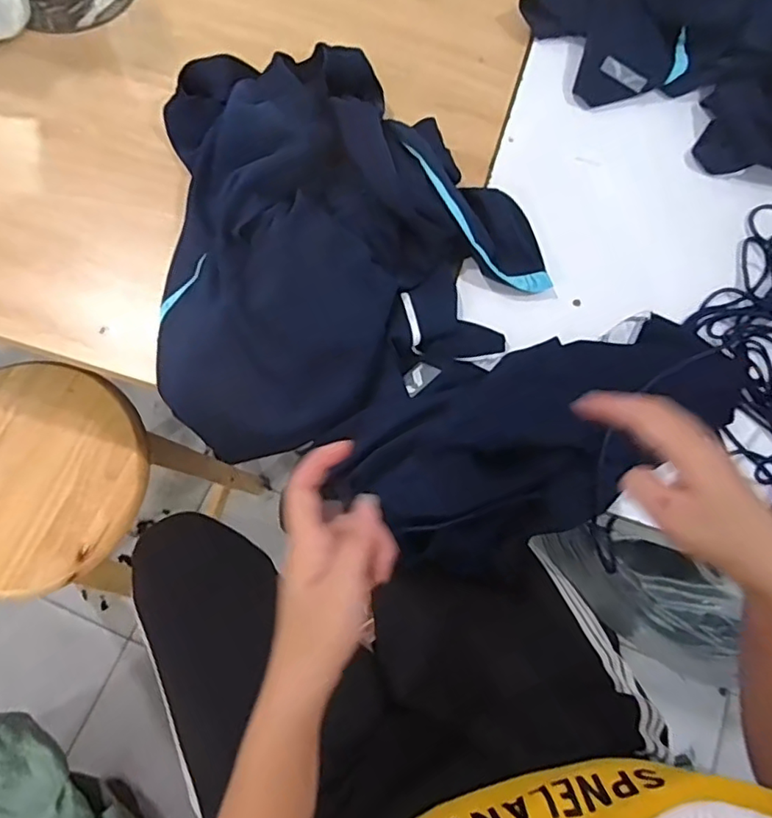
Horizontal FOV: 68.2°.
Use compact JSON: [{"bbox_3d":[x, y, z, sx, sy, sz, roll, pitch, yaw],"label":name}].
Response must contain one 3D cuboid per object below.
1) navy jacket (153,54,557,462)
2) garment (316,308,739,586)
[{"bbox_3d":[-0.074,-0.203,0.611,0.403,0.078,0.416,-23,75,-9],"label":"navy jacket"},{"bbox_3d":[0.163,0.016,0.555,0.420,0.051,0.175,-23,75,-14],"label":"garment"}]

